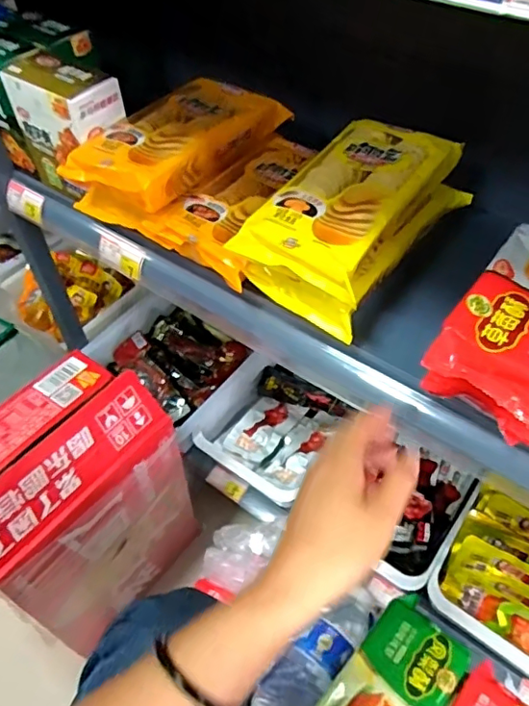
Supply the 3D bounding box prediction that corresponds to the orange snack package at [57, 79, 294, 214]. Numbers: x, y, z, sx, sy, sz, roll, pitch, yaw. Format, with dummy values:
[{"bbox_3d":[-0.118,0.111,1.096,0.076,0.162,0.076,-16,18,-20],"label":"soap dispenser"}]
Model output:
[{"bbox_3d":[-0.096,-0.241,0.621,0.123,0.051,0.244,28,57,22],"label":"orange snack package"}]

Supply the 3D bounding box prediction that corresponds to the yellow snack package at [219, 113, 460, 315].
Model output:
[{"bbox_3d":[0.088,-0.149,0.537,0.123,0.048,0.242,29,57,23],"label":"yellow snack package"}]

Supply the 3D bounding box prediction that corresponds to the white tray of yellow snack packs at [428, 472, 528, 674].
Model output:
[{"bbox_3d":[0.349,0.295,0.729,0.213,0.071,0.202,35,60,26],"label":"white tray of yellow snack packs"}]

